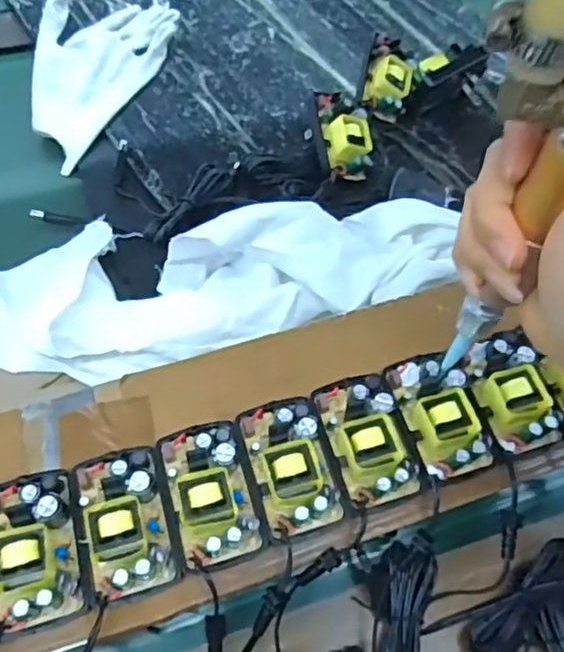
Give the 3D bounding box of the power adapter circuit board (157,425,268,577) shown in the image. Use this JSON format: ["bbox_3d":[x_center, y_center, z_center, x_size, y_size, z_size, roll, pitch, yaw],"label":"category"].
[{"bbox_3d":[-0.035,0.081,0.294,0.040,0.022,0.067,-14,64,-11],"label":"power adapter circuit board"}]

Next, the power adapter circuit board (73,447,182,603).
[{"bbox_3d":[-0.075,0.092,0.287,0.040,0.023,0.066,-13,63,-10],"label":"power adapter circuit board"}]

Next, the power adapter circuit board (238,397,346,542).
[{"bbox_3d":[0.004,0.068,0.303,0.040,0.018,0.065,-14,64,-11],"label":"power adapter circuit board"}]

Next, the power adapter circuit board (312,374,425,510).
[{"bbox_3d":[0.045,0.056,0.312,0.042,0.020,0.064,-14,64,-11],"label":"power adapter circuit board"}]

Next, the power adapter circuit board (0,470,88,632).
[{"bbox_3d":[-0.116,0.102,0.280,0.039,0.025,0.065,-12,63,-10],"label":"power adapter circuit board"}]

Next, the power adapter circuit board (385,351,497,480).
[{"bbox_3d":[0.087,0.042,0.318,0.044,0.017,0.065,-16,64,-12],"label":"power adapter circuit board"}]

